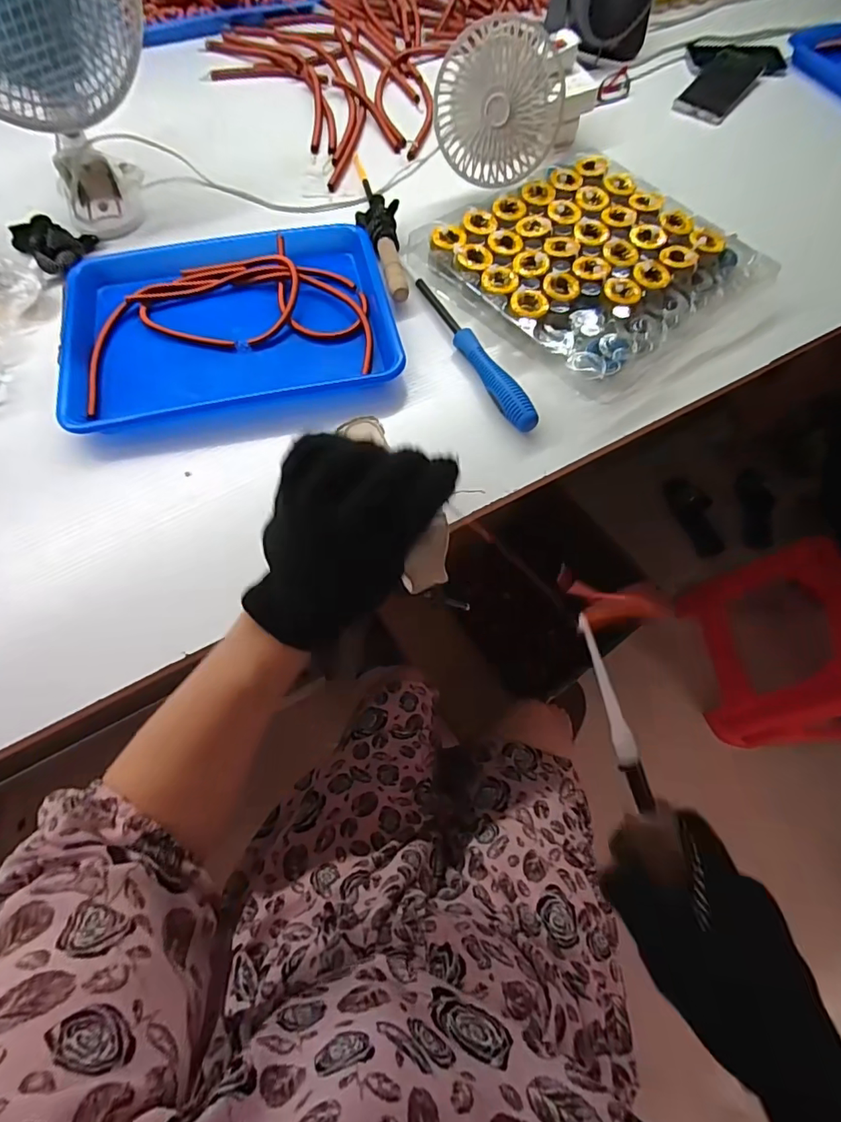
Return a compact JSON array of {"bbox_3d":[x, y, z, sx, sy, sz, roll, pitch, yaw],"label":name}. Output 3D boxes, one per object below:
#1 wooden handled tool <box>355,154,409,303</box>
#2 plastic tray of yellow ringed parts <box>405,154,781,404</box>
[{"bbox_3d":[-0.054,-0.423,0.608,0.042,0.035,0.288,-12,66,-5],"label":"wooden handled tool"},{"bbox_3d":[0.193,-0.337,0.570,0.285,0.034,0.290,-36,70,-14],"label":"plastic tray of yellow ringed parts"}]

